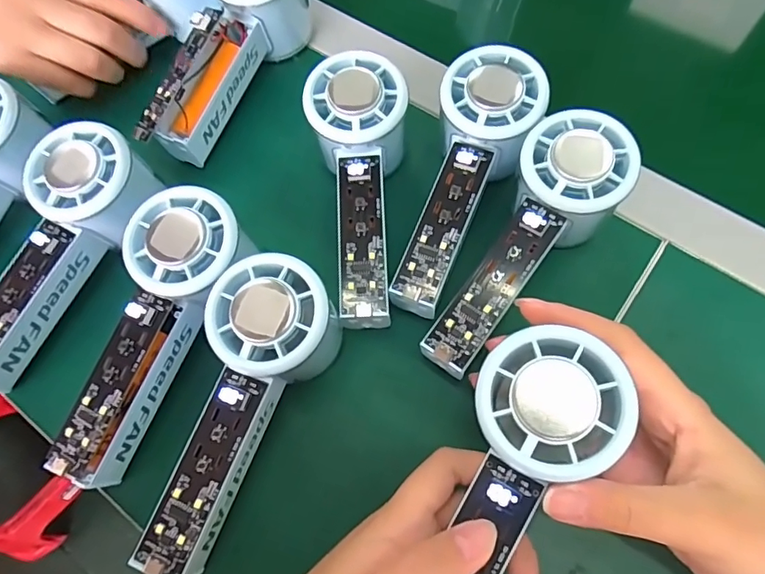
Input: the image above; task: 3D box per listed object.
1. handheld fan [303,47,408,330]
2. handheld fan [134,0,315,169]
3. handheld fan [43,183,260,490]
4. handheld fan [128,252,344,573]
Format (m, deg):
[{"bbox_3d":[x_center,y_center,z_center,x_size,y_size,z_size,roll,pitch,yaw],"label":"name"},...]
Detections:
[{"bbox_3d":[-0.013,-0.054,0.295,0.056,0.052,0.155,-2,82,2],"label":"handheld fan"},{"bbox_3d":[-0.104,-0.154,0.330,0.055,0.055,0.152,24,71,11],"label":"handheld fan"},{"bbox_3d":[-0.114,0.023,0.256,0.056,0.033,0.148,21,86,10],"label":"handheld fan"},{"bbox_3d":[-0.066,0.060,0.249,0.062,0.052,0.150,20,83,10],"label":"handheld fan"}]

